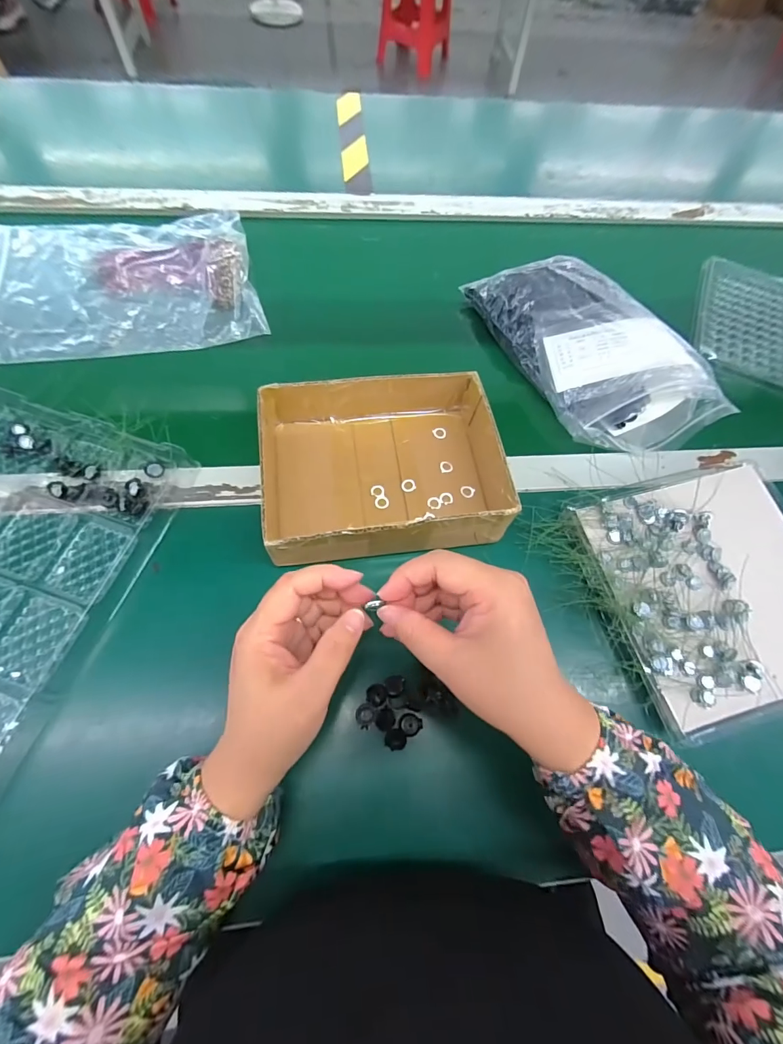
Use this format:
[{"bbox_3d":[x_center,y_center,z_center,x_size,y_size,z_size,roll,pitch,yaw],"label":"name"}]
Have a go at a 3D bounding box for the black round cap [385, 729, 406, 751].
[{"bbox_3d":[0.003,0.163,0.304,0.016,0.004,0.014,-2,67,-4],"label":"black round cap"}]

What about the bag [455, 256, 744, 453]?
[{"bbox_3d":[0.223,-0.202,0.457,0.156,0.056,0.281,-23,70,-12],"label":"bag"}]

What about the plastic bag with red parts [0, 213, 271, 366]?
[{"bbox_3d":[-0.326,-0.294,0.483,0.313,0.037,0.232,-10,67,-7],"label":"plastic bag with red parts"}]

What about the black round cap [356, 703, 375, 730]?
[{"bbox_3d":[-0.020,0.147,0.310,0.015,0.004,0.017,29,68,10],"label":"black round cap"}]

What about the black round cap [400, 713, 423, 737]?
[{"bbox_3d":[0.015,0.155,0.311,0.016,0.007,0.016,1,67,-2],"label":"black round cap"}]

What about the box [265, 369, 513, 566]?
[{"bbox_3d":[-0.011,-0.051,0.370,0.206,0.058,0.158,-6,67,-6],"label":"box"}]

